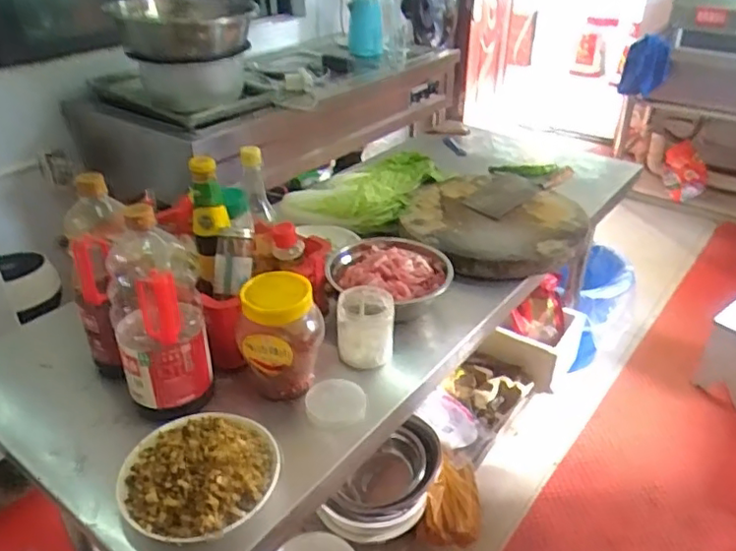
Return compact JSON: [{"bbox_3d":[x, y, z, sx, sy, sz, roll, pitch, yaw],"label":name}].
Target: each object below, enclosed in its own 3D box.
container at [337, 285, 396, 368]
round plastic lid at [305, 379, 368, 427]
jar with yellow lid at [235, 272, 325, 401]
[{"bbox_3d":[-0.004,0.081,0.952,0.087,0.096,0.080,1,32,1],"label":"container"},{"bbox_3d":[-0.045,0.180,0.870,0.081,0.018,0.084,0,32,0],"label":"round plastic lid"},{"bbox_3d":[-0.121,0.087,0.864,0.098,0.161,0.090,0,32,0],"label":"jar with yellow lid"}]

